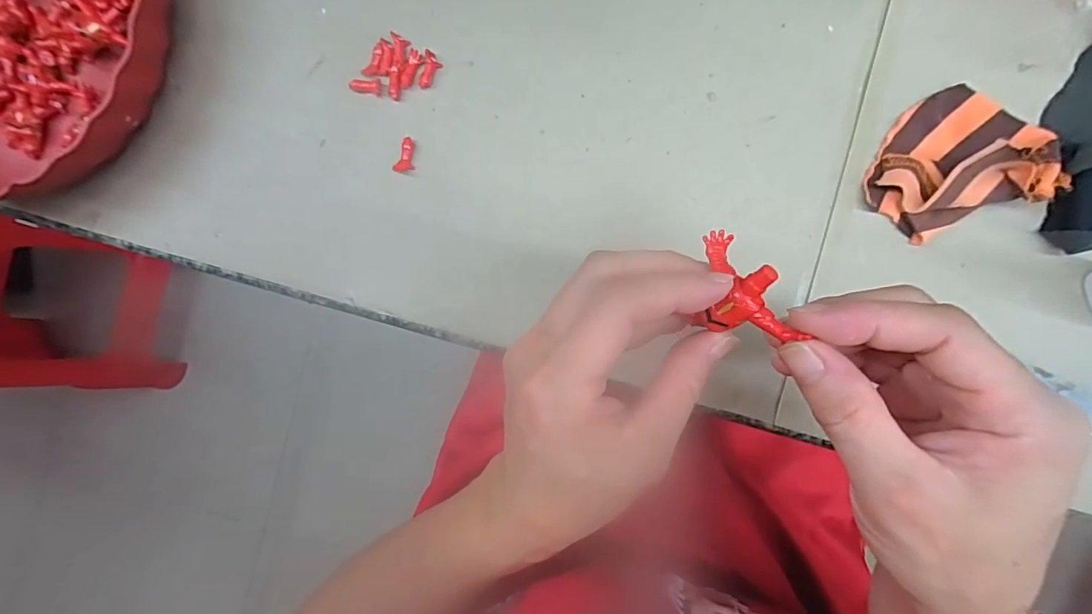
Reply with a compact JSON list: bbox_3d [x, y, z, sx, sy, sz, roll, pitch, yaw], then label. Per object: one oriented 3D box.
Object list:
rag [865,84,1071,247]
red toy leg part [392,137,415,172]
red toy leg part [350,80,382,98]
[{"bbox_3d":[0.211,-0.076,0.250,0.078,0.030,0.068,-27,87,8],"label":"rag"},{"bbox_3d":[-0.086,-0.094,0.304,0.010,0.006,0.022,18,93,8],"label":"red toy leg part"},{"bbox_3d":[-0.114,-0.139,0.307,0.022,0.004,0.010,15,93,8],"label":"red toy leg part"}]

